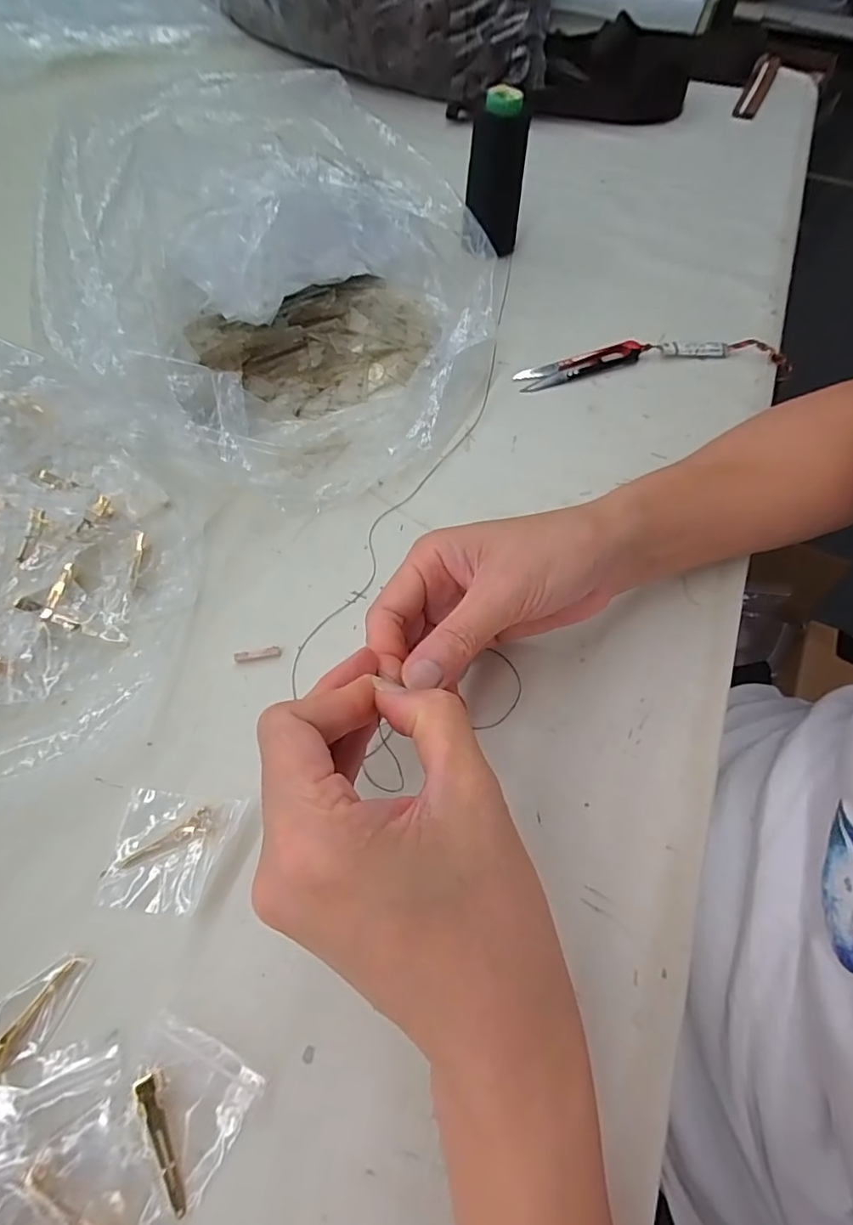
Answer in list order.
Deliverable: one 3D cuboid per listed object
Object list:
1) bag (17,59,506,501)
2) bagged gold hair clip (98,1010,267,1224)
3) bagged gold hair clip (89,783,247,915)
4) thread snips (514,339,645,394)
[{"bbox_3d":[-0.093,-0.215,0.361,0.266,0.118,0.281,15,60,6],"label":"bag"},{"bbox_3d":[-0.093,0.183,0.194,0.046,0.008,0.049,28,62,13],"label":"bagged gold hair clip"},{"bbox_3d":[-0.117,0.108,0.243,0.053,0.004,0.049,8,60,2],"label":"bagged gold hair clip"},{"bbox_3d":[0.122,-0.198,0.424,0.106,0.014,0.023,-18,62,-13],"label":"thread snips"}]

